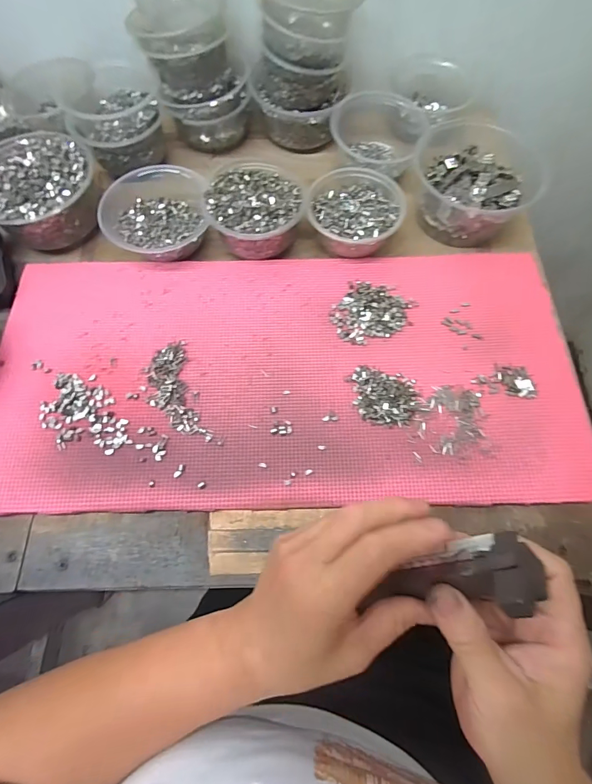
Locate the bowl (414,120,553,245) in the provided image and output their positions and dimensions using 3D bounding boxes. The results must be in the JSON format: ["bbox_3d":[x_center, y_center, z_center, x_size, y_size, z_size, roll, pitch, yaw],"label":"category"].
[{"bbox_3d":[0.200,-0.242,0.443,0.130,0.058,0.130,0,69,0],"label":"bowl"}]

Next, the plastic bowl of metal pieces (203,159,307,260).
[{"bbox_3d":[-0.046,-0.206,0.432,0.107,0.048,0.113,0,69,0],"label":"plastic bowl of metal pieces"}]

